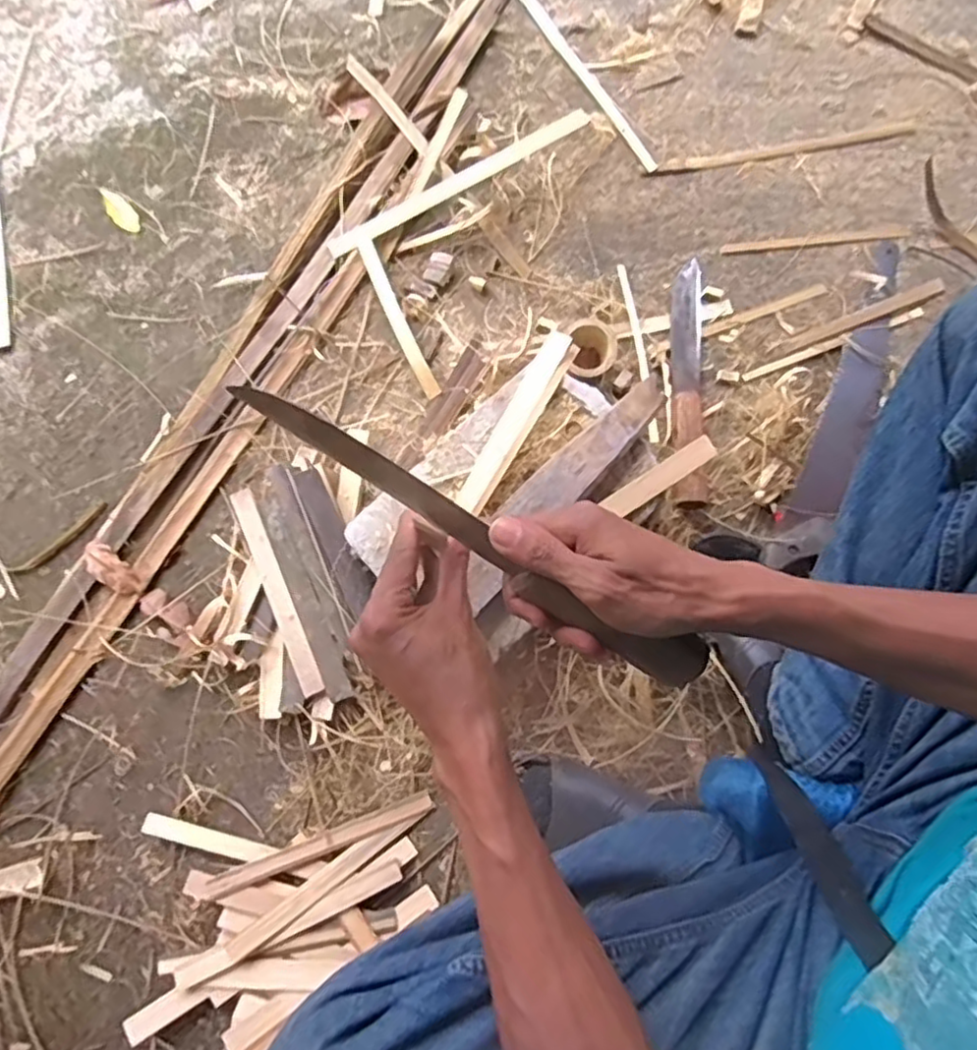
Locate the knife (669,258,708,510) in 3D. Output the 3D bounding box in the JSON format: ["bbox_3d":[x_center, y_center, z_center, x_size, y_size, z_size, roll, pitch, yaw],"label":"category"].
[{"bbox_3d":[0.231,-0.172,0.765,0.038,0.035,0.316,4,78,1],"label":"knife"}]

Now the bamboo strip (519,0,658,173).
[{"bbox_3d":[0.122,-0.595,0.871,0.022,0.012,0.340,-29,80,-6],"label":"bamboo strip"}]

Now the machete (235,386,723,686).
[{"bbox_3d":[-0.001,0.006,0.372,0.298,0.022,0.029,34,80,-9],"label":"machete"}]

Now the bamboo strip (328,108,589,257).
[{"bbox_3d":[-0.036,-0.418,0.810,0.348,0.010,0.018,-29,106,-3],"label":"bamboo strip"}]

